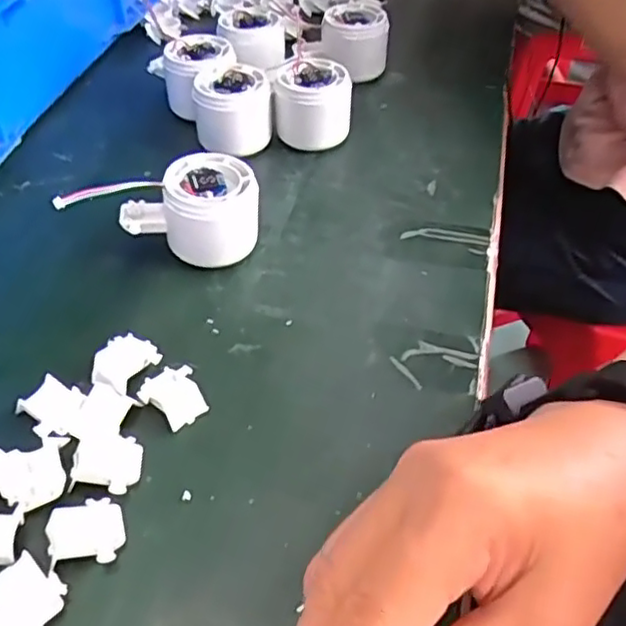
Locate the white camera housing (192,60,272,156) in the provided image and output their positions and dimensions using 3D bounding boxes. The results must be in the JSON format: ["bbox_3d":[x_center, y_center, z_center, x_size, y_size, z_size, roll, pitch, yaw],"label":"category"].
[{"bbox_3d":[-0.063,-0.155,0.507,0.062,0.050,0.059,-5,46,-7],"label":"white camera housing"}]

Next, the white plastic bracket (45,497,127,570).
[{"bbox_3d":[-0.101,0.097,0.292,0.032,0.006,0.028,-8,47,-10],"label":"white plastic bracket"}]

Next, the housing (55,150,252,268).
[{"bbox_3d":[-0.092,-0.063,0.416,0.111,0.056,0.051,-5,46,-6],"label":"housing"}]

